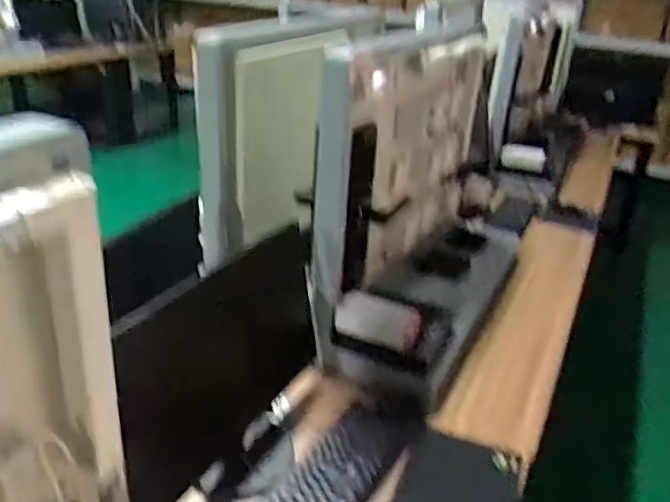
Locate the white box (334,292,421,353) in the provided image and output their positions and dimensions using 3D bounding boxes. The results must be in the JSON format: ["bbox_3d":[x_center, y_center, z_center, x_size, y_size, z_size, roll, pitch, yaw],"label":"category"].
[{"bbox_3d":[0.090,0.147,1.298,0.173,0.084,0.059,13,28,15],"label":"white box"}]

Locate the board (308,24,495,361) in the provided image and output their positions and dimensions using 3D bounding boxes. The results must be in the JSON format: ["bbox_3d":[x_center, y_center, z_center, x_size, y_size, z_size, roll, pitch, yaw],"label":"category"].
[{"bbox_3d":[0.215,-0.238,1.600,0.142,0.610,0.959,18,30,24],"label":"board"}]

